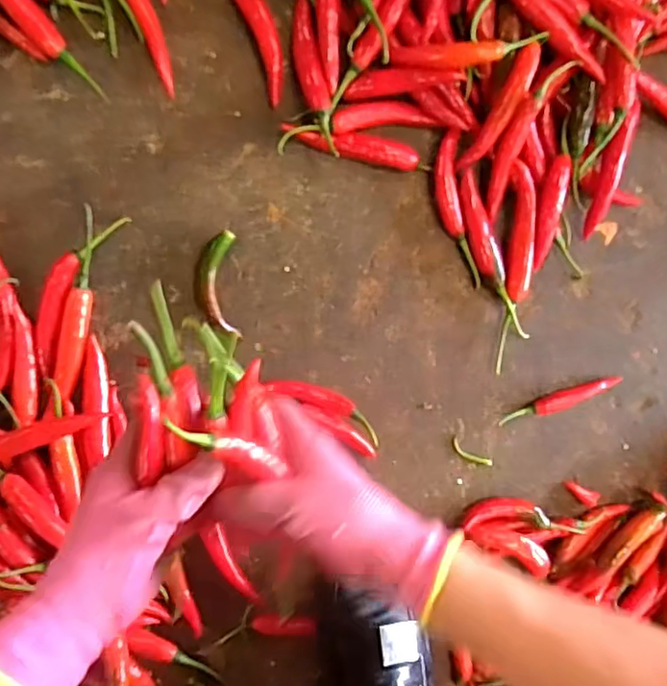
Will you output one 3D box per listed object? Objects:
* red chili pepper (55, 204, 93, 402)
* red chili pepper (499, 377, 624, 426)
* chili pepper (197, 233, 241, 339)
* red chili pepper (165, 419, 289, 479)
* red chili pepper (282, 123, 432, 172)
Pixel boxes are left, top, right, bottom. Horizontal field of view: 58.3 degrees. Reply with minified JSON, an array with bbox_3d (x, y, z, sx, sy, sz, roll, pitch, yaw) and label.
[{"bbox_3d":[-0.208,-0.031,0.490,0.020,0.020,0.154,12,94,-6],"label":"red chili pepper"},{"bbox_3d":[0.208,0.055,0.546,0.120,0.019,0.016,-19,97,-3],"label":"red chili pepper"},{"bbox_3d":[-0.097,-0.049,0.503,0.032,0.017,0.086,-2,96,-5],"label":"chili pepper"},{"bbox_3d":[-0.065,0.060,0.347,0.078,0.018,0.017,30,92,-36],"label":"red chili pepper"},{"bbox_3d":[0.020,-0.163,0.499,0.124,0.021,0.022,10,95,-6],"label":"red chili pepper"}]

